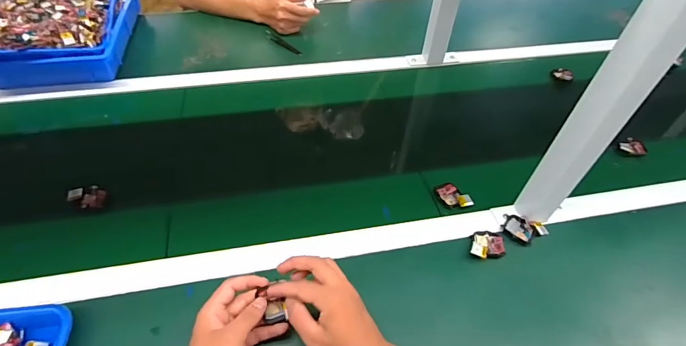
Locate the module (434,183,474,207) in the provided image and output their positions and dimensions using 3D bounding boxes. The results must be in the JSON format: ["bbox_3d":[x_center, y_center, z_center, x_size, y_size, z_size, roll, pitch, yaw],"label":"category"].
[{"bbox_3d":[0.179,0.037,0.617,0.036,0.014,0.059,-26,56,-23],"label":"module"}]

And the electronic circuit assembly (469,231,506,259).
[{"bbox_3d":[0.212,0.103,0.556,0.050,0.009,0.046,5,50,1],"label":"electronic circuit assembly"}]

